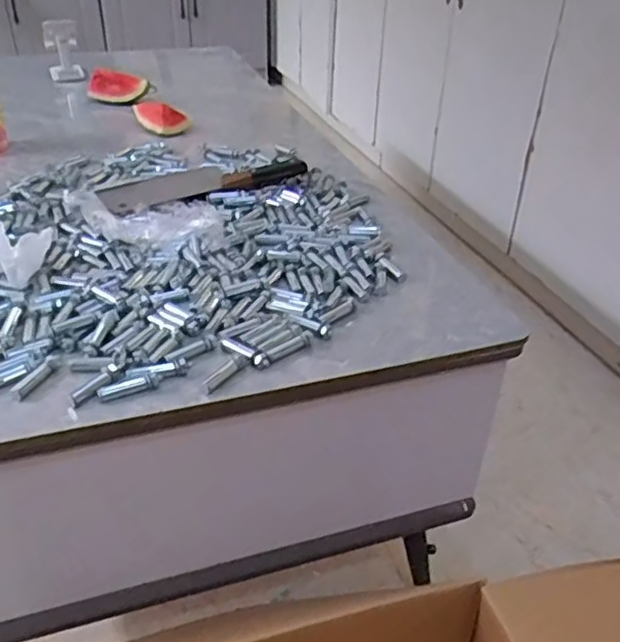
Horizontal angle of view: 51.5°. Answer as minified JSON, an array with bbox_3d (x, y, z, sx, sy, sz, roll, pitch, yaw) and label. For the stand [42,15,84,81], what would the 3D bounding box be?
[{"bbox_3d":[-0.539,-0.587,1.405,0.072,0.120,0.058,-10,36,-17],"label":"stand"}]

